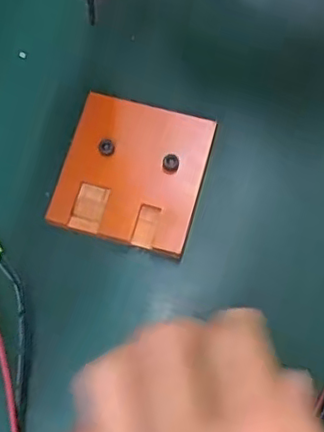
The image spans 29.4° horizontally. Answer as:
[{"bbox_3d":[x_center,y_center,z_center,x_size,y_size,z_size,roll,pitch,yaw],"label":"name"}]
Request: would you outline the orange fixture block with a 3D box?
[{"bbox_3d":[-0.015,-0.023,0.323,0.071,0.014,0.075,16,72,6],"label":"orange fixture block"}]

